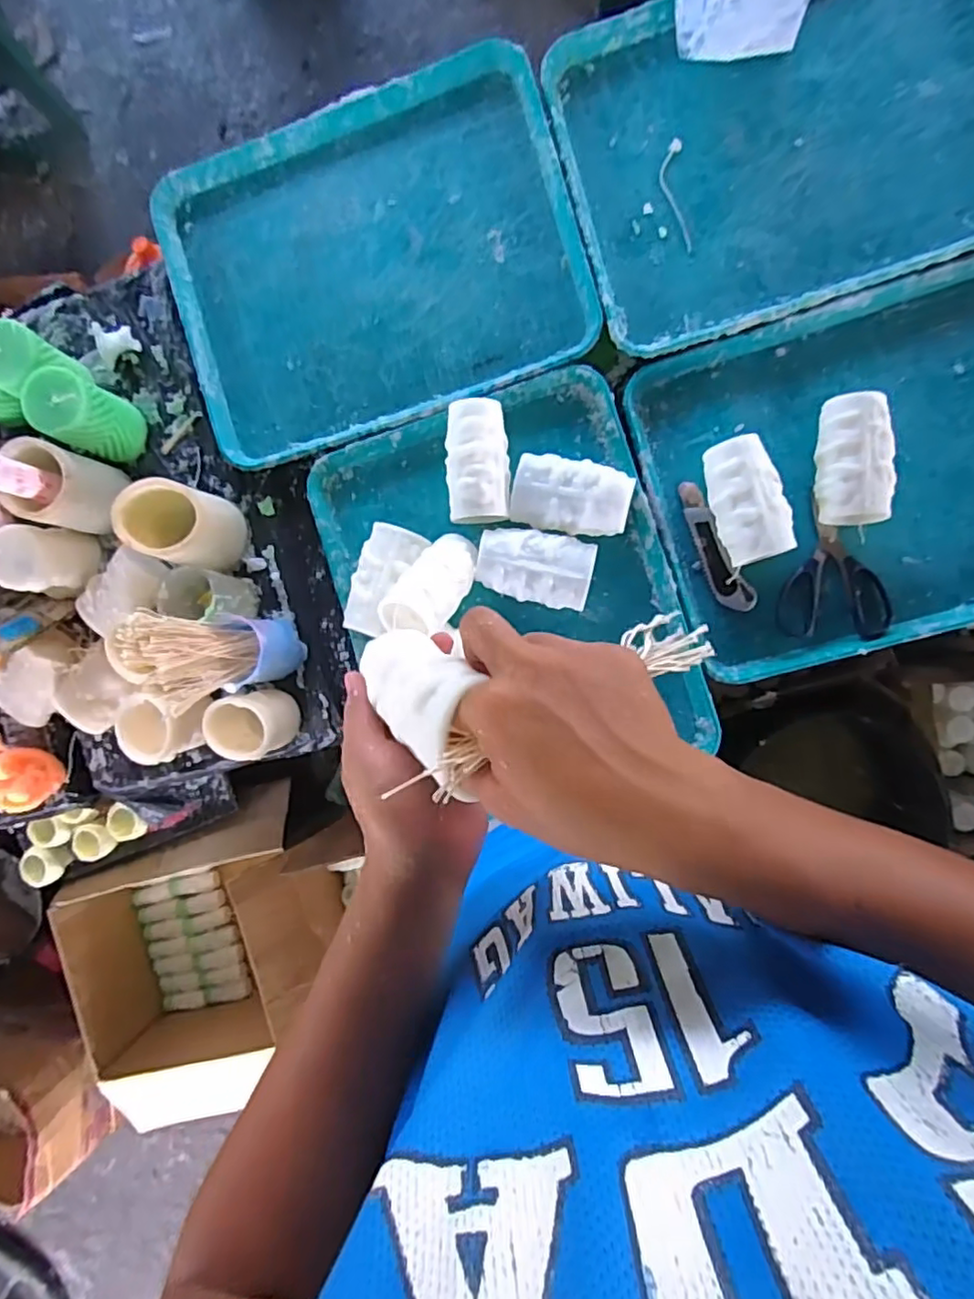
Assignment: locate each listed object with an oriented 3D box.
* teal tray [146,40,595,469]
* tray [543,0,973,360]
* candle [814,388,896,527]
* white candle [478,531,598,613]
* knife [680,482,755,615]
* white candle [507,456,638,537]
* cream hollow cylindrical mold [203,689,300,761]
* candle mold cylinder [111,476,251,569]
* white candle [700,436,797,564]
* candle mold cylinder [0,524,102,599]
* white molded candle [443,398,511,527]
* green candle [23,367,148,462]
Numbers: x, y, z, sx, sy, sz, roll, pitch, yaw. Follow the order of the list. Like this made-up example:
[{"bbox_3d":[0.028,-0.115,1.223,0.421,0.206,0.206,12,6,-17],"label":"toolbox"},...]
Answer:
[{"bbox_3d":[-0.128,-0.418,0.682,0.437,0.021,0.337,-16,89,8],"label":"teal tray"},{"bbox_3d":[0.301,-0.511,0.625,0.424,0.033,0.335,-15,89,8],"label":"tray"},{"bbox_3d":[0.353,-0.184,0.607,0.059,0.047,0.121,-3,91,8],"label":"candle"},{"bbox_3d":[0.050,-0.085,0.649,0.113,0.050,0.071,12,93,7],"label":"white candle"},{"bbox_3d":[0.230,-0.104,0.638,0.033,0.011,0.143,-27,87,7],"label":"knife"},{"bbox_3d":[0.087,-0.157,0.646,0.117,0.044,0.073,14,93,7],"label":"white candle"},{"bbox_3d":[-0.244,0.078,0.663,0.066,0.078,0.066,0,91,8],"label":"cream hollow cylindrical mold"},{"bbox_3d":[-0.316,-0.131,0.665,0.090,0.108,0.079,14,93,7],"label":"candle mold cylinder"},{"bbox_3d":[0.258,-0.148,0.620,0.064,0.050,0.120,-17,89,8],"label":"white candle"},{"bbox_3d":[-0.488,-0.095,0.686,0.071,0.082,0.069,-3,91,8],"label":"candle mold cylinder"},{"bbox_3d":[-0.009,-0.193,0.653,0.062,0.053,0.121,-3,91,8],"label":"white molded candle"},{"bbox_3d":[-0.432,-0.252,0.682,0.062,0.105,0.068,0,91,8],"label":"green candle"}]

